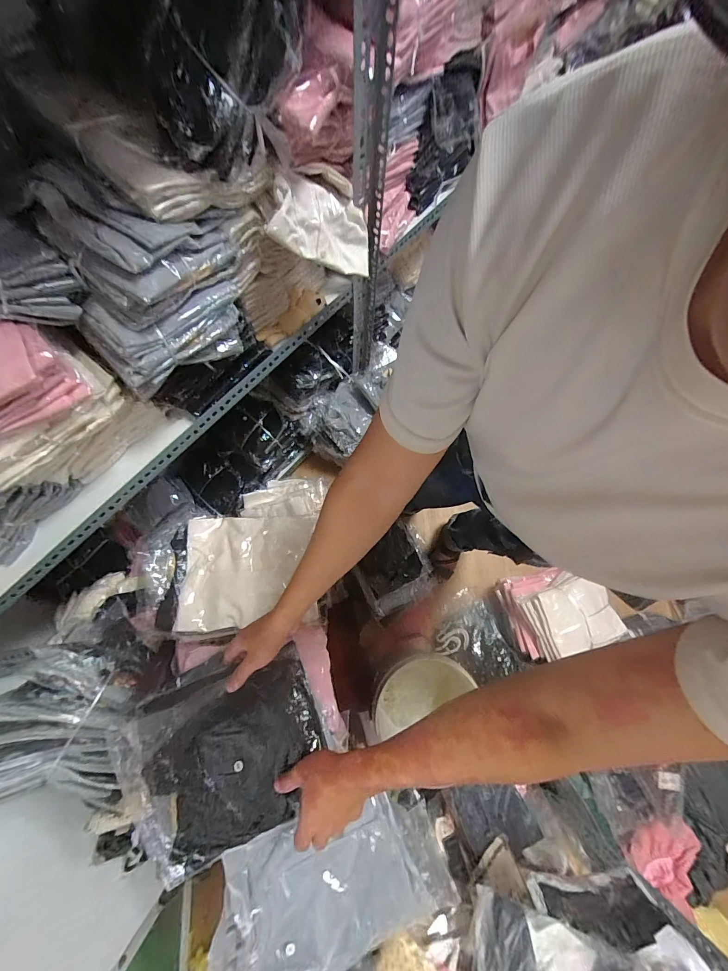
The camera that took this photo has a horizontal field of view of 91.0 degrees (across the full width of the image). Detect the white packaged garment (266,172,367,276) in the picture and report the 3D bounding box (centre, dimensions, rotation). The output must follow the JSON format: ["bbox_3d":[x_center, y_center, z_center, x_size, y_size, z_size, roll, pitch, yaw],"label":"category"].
[{"bbox_3d":[-0.070,-0.461,0.637,0.025,0.202,0.114,26,114,44],"label":"white packaged garment"}]

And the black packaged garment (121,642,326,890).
[{"bbox_3d":[-0.196,0.389,0.531,0.255,0.053,0.217,-22,76,-7],"label":"black packaged garment"}]

